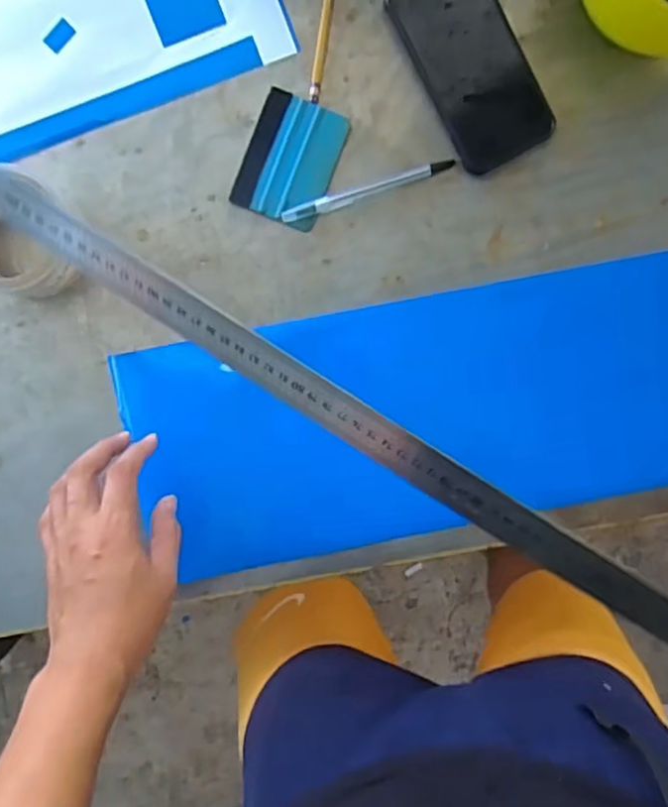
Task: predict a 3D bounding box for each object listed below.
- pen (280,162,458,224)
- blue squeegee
[{"bbox_3d":[0.029,-0.176,0.533,0.146,0.012,0.013,-19,95,-1],"label":"pen"},{"bbox_3d":[-0.035,-0.199,0.531,0.073,0.005,0.097,20,93,-3],"label":"blue squeegee"}]

